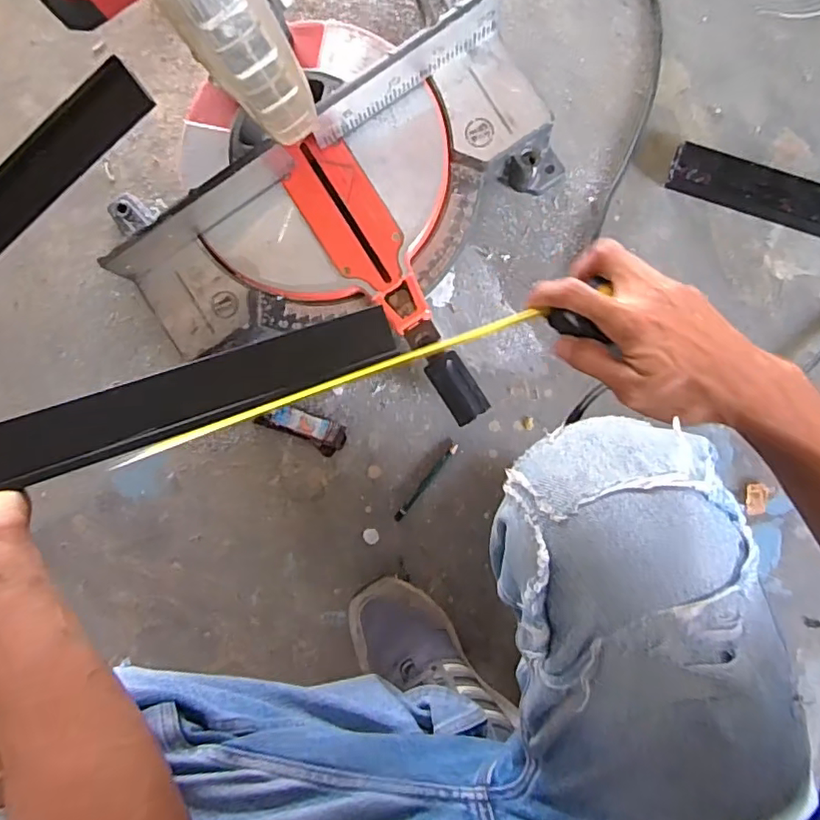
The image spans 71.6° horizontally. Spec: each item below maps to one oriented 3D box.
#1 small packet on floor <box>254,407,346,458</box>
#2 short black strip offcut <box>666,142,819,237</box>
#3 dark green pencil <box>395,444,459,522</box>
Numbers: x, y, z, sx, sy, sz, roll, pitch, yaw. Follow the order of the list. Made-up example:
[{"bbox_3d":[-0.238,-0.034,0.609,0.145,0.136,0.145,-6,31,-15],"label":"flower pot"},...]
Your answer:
[{"bbox_3d":[-0.123,0.019,0.651,0.102,0.015,0.036,24,95,2],"label":"small packet on floor"},{"bbox_3d":[0.402,-0.220,0.599,0.251,0.027,0.047,20,95,3],"label":"short black strip offcut"},{"bbox_3d":[0.018,0.082,0.647,0.009,0.004,0.109,39,96,1],"label":"dark green pencil"}]

